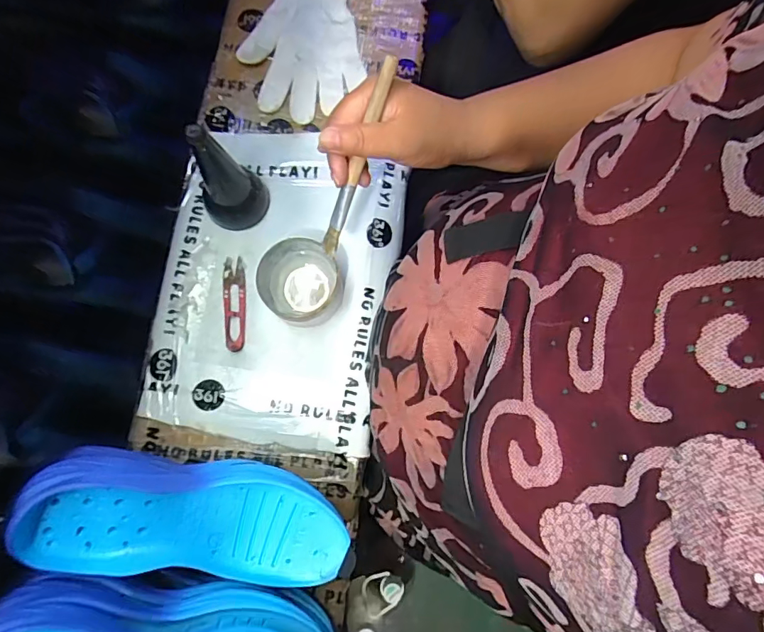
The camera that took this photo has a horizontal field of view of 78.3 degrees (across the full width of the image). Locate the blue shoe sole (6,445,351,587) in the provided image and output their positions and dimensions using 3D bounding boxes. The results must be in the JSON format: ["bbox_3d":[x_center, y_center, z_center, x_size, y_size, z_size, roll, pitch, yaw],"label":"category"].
[{"bbox_3d":[-0.146,0.163,0.380,0.240,0.033,0.093,17,78,-20],"label":"blue shoe sole"}]

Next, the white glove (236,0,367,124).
[{"bbox_3d":[-0.101,-0.338,0.582,0.139,0.026,0.202,-11,79,-4],"label":"white glove"}]

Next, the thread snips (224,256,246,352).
[{"bbox_3d":[-0.161,-0.014,0.511,0.023,0.005,0.103,-2,79,-3],"label":"thread snips"}]

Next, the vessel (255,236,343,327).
[{"bbox_3d":[-0.084,-0.033,0.492,0.079,0.054,0.079,0,79,-2],"label":"vessel"}]

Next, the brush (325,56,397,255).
[{"bbox_3d":[-0.021,-0.113,0.355,0.012,0.011,0.155,27,122,6],"label":"brush"}]

